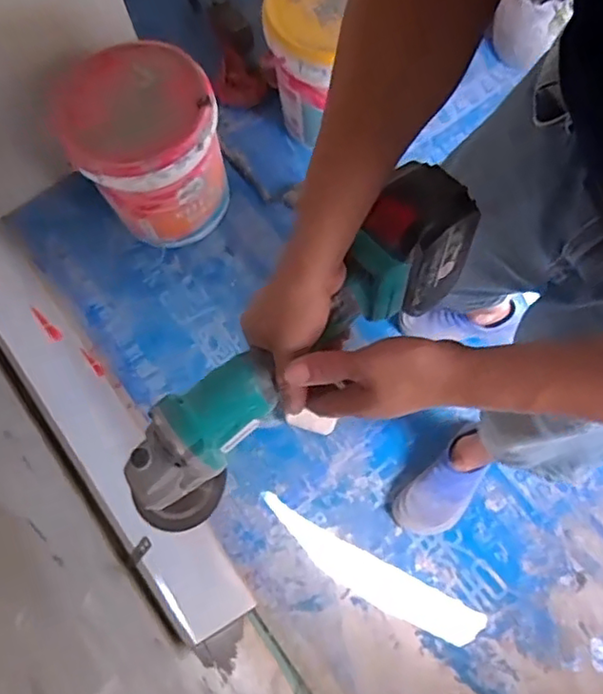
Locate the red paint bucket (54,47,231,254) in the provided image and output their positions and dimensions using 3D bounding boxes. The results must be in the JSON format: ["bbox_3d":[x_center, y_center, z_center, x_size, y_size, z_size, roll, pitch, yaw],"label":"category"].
[{"bbox_3d":[-0.323,-0.420,1.351,0.288,0.389,0.268,-1,70,2],"label":"red paint bucket"}]

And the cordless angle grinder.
[{"bbox_3d":[-0.005,0.006,0.522,0.377,0.092,0.082,-42,74,3],"label":"cordless angle grinder"}]

